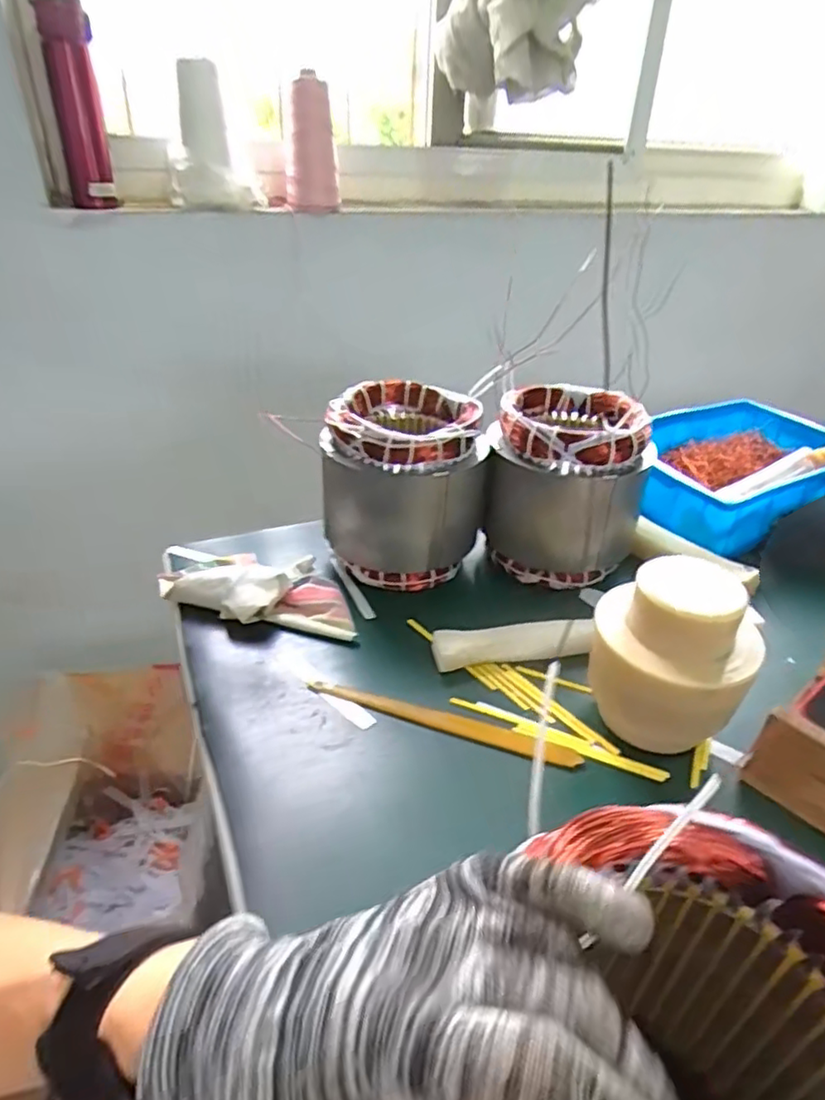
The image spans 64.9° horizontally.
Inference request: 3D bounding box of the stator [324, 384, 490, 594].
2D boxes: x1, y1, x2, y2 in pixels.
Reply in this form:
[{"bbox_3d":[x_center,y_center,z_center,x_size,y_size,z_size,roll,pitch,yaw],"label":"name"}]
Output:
[{"bbox_3d":[-0.007,-0.063,0.635,0.146,0.163,0.146,6,33,4],"label":"stator"}]

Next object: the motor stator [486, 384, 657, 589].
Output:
[{"bbox_3d":[0.152,-0.069,0.650,0.143,0.153,0.143,8,33,8],"label":"motor stator"}]

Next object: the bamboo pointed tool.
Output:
[{"bbox_3d":[0.022,0.129,0.497,0.207,0.005,0.021,12,34,15],"label":"bamboo pointed tool"}]

